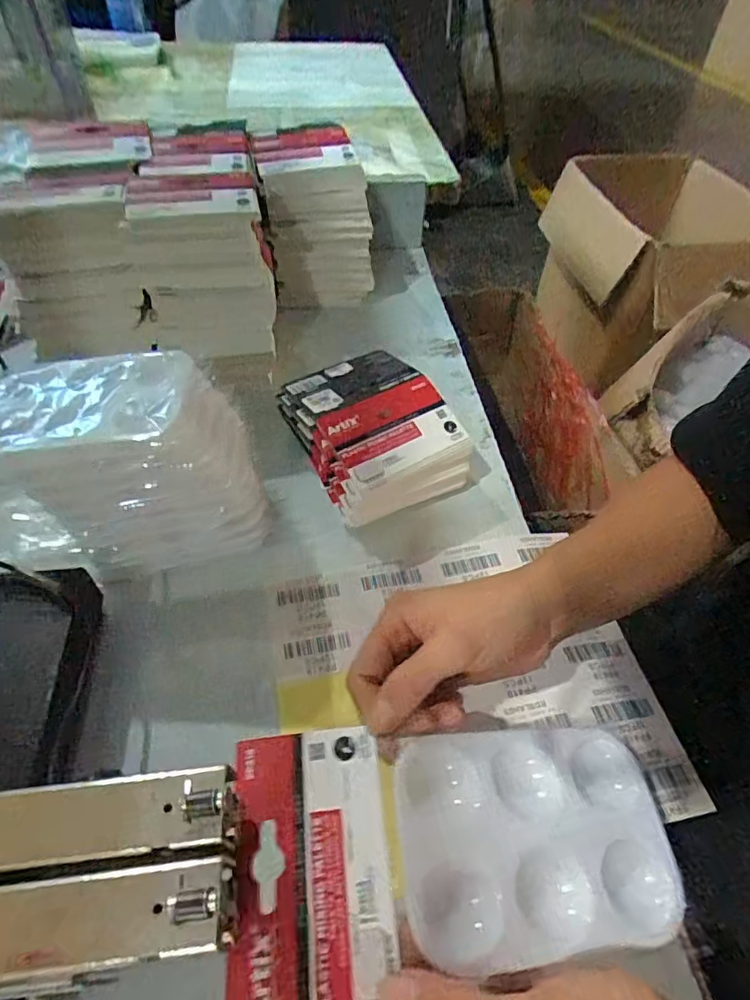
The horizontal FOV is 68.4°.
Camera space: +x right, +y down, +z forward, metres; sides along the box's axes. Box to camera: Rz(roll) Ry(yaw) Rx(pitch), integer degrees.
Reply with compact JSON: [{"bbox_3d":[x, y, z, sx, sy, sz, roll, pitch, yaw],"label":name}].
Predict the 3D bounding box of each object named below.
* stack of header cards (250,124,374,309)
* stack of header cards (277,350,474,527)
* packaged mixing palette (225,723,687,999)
[{"bbox_3d":[-0.069,-0.309,0.609,0.112,0.150,0.126,-14,51,-14],"label":"stack of header cards"},{"bbox_3d":[-0.002,-0.055,0.449,0.106,0.068,0.129,-22,54,-20],"label":"stack of header cards"},{"bbox_3d":[0.037,0.145,0.236,0.187,0.012,0.095,-1,49,-10],"label":"packaged mixing palette"}]

